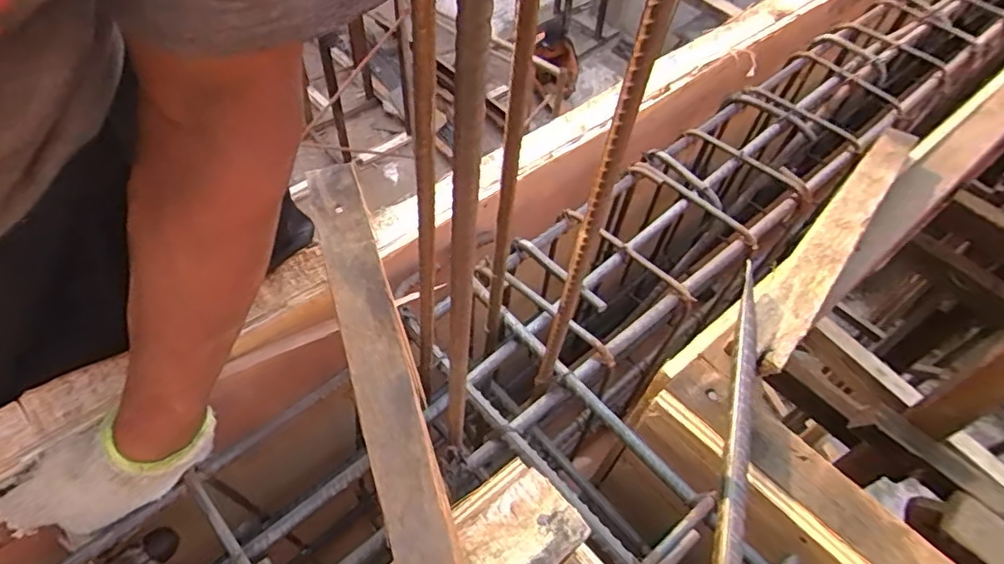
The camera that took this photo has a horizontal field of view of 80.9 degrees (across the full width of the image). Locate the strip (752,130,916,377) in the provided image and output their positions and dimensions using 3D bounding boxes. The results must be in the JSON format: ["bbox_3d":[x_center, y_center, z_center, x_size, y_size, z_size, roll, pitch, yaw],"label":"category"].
[{"bbox_3d":[0.300,-0.050,0.530,0.045,0.024,0.350,35,60,20],"label":"strip"}]

